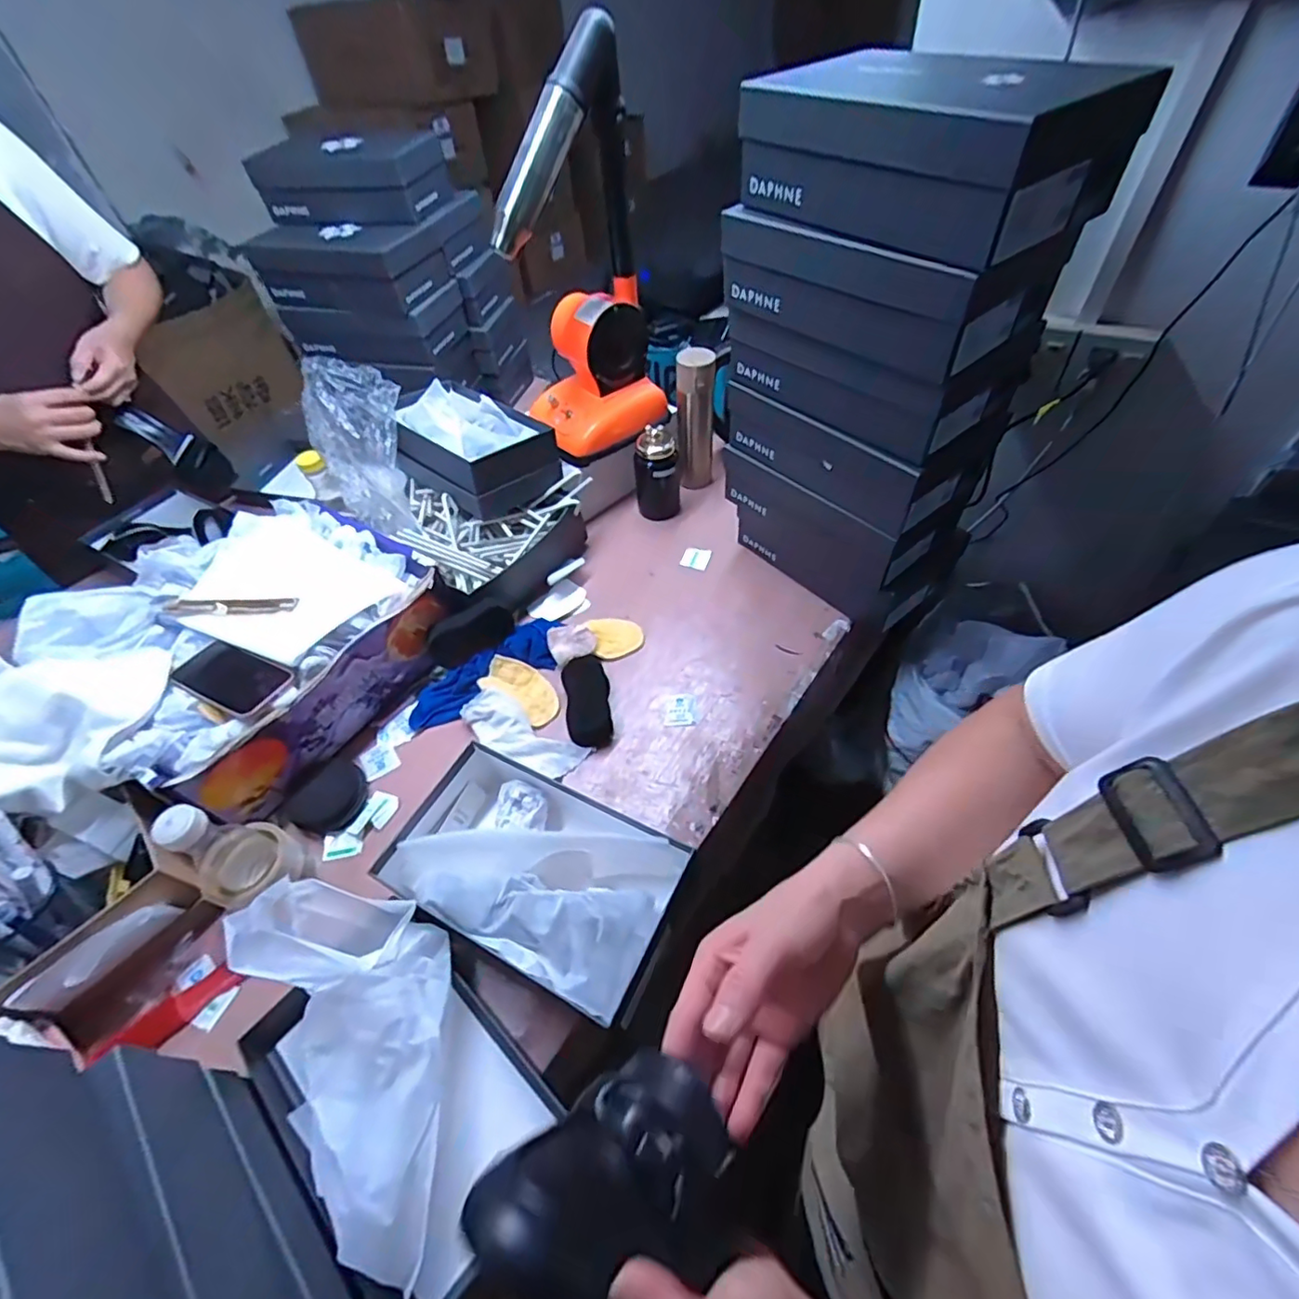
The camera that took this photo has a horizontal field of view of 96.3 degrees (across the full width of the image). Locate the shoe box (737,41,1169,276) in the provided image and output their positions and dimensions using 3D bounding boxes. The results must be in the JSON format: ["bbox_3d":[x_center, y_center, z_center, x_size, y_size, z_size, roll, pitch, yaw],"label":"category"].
[{"bbox_3d":[0.266,-0.481,0.553,0.219,0.100,0.299,-34,57,-20],"label":"shoe box"}]

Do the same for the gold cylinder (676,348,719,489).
[{"bbox_3d":[0.082,-0.403,1.044,0.066,0.245,0.059,6,53,10],"label":"gold cylinder"}]

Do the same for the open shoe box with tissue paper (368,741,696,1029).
[{"bbox_3d":[-0.122,0.239,0.638,0.298,0.081,0.194,21,57,20],"label":"open shoe box with tissue paper"}]

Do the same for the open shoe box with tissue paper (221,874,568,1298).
[{"bbox_3d":[-0.251,0.363,0.524,0.338,0.151,0.198,31,61,26],"label":"open shoe box with tissue paper"}]

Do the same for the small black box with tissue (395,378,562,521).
[{"bbox_3d":[-0.296,-0.340,0.944,0.272,0.144,0.172,32,61,26],"label":"small black box with tissue"}]

